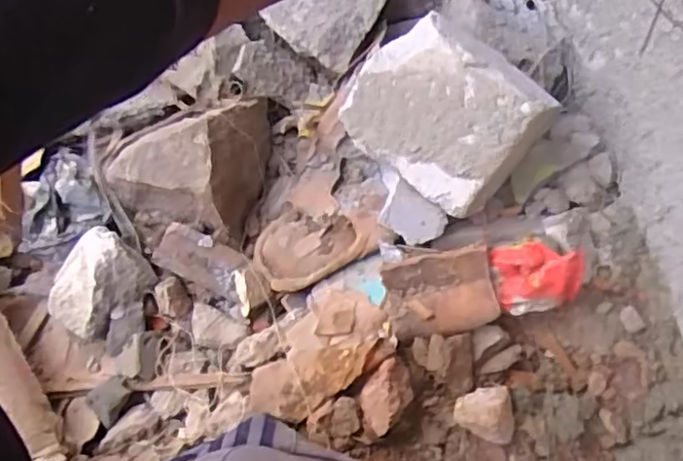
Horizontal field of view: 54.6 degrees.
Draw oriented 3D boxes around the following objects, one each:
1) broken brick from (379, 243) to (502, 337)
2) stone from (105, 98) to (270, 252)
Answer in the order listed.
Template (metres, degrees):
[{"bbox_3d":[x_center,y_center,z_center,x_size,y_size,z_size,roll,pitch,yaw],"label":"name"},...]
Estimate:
[{"bbox_3d":[0.106,0.070,0.717,0.115,0.047,0.087,-9,69,-3],"label":"broken brick"},{"bbox_3d":[-0.178,-0.079,0.775,0.186,0.122,0.166,-5,69,-2],"label":"stone"}]

